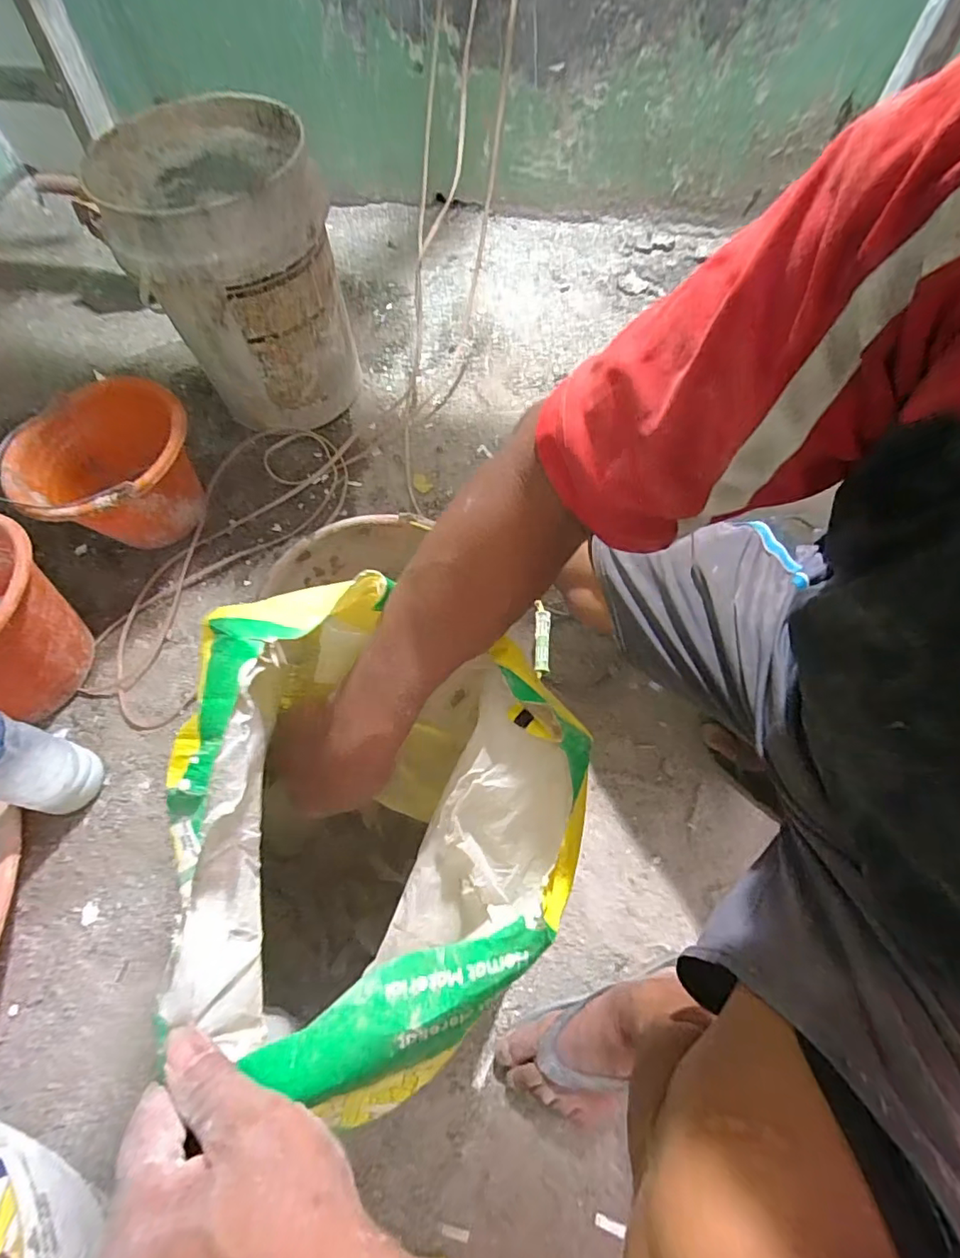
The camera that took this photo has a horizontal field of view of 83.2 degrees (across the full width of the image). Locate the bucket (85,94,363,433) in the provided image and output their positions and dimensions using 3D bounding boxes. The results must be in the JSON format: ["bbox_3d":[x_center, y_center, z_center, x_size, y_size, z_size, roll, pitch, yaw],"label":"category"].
[{"bbox_3d":[-0.366,-0.541,0.875,0.268,0.381,0.281,0,65,1],"label":"bucket"}]

